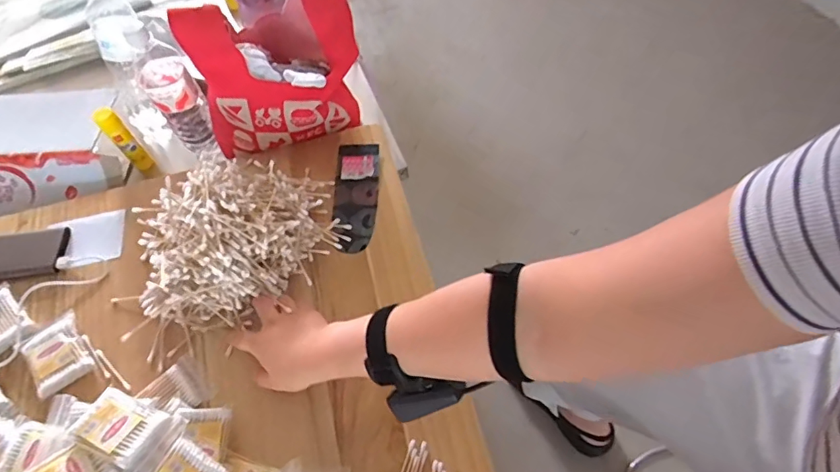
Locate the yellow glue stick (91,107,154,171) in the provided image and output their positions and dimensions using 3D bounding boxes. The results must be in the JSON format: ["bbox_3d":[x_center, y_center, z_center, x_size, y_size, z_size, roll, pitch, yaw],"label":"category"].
[{"bbox_3d":[-0.455,-0.147,0.733,0.030,0.114,0.024,-41,65,-20],"label":"yellow glue stick"}]

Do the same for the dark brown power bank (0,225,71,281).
[{"bbox_3d":[-0.538,0.026,0.635,0.131,0.019,0.072,-6,59,-1],"label":"dark brown power bank"}]

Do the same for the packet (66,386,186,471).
[{"bbox_3d":[-0.290,0.188,0.470,0.087,0.034,0.060,26,63,18],"label":"packet"}]

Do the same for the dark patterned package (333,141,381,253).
[{"bbox_3d":[-0.088,-0.057,0.656,0.058,0.011,0.171,-1,59,2],"label":"dark patterned package"}]

